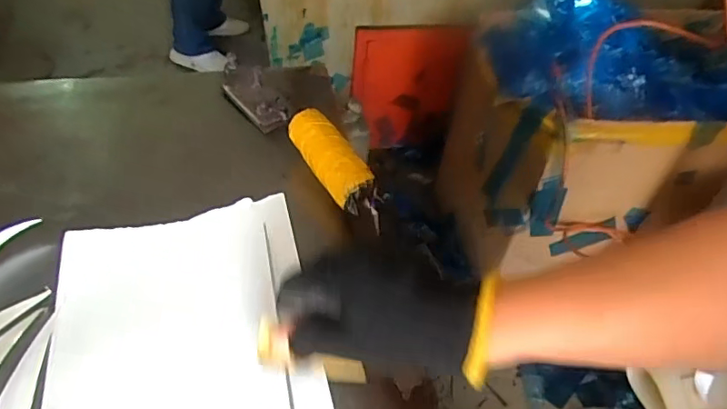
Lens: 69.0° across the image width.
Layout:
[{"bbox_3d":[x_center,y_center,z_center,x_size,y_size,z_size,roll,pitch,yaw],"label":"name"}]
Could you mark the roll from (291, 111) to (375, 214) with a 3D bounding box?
[{"bbox_3d":[-0.028,-0.039,0.447,0.032,0.031,0.100,-25,66,-29],"label":"roll"}]

